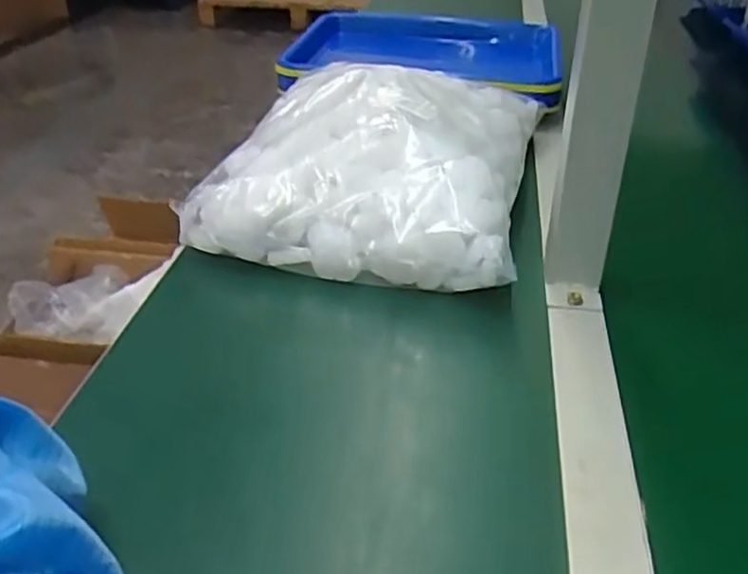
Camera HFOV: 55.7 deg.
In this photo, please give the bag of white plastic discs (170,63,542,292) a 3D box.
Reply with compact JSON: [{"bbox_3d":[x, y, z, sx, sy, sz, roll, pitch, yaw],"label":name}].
[{"bbox_3d":[0.001,-0.117,0.646,0.263,0.123,0.296,7,35,10],"label":"bag of white plastic discs"}]

